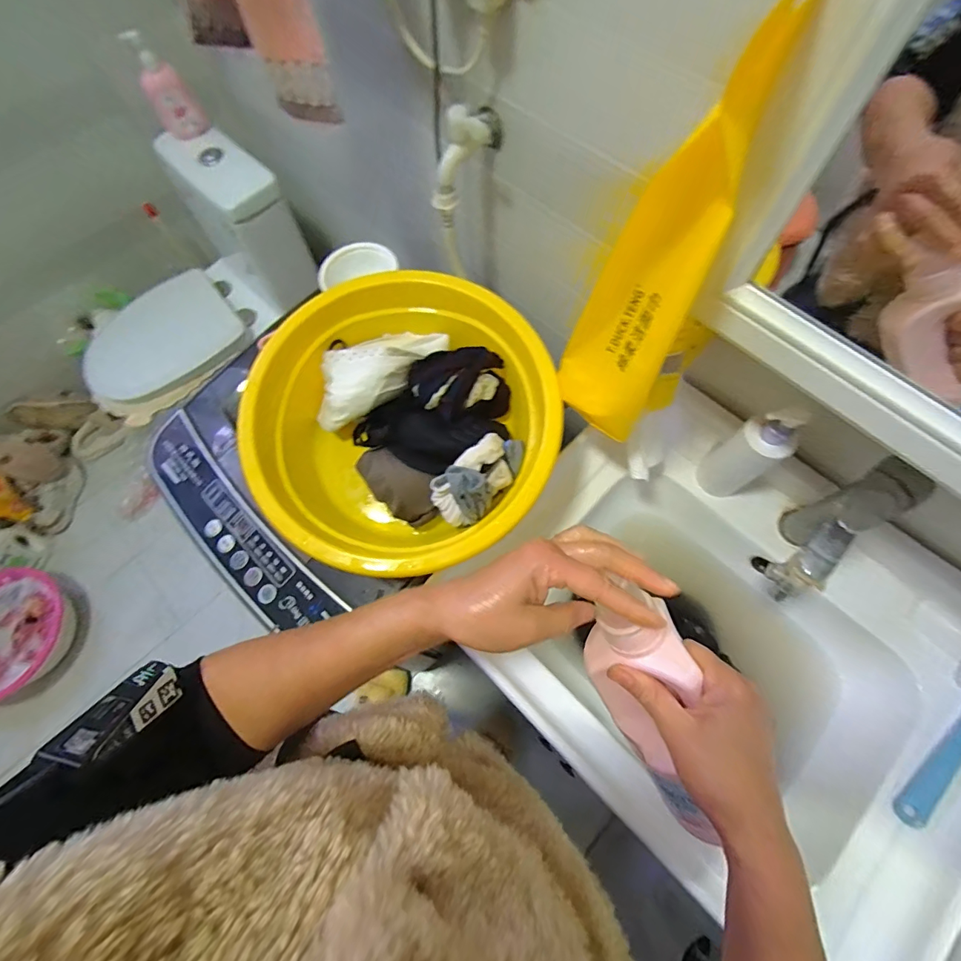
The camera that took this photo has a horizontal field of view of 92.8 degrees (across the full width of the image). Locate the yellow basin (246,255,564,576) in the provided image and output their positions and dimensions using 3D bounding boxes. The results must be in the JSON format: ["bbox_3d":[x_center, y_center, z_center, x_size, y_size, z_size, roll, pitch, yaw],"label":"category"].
[{"bbox_3d":[-0.086,-0.054,0.576,0.347,0.184,0.346,-1,68,1],"label":"yellow basin"}]

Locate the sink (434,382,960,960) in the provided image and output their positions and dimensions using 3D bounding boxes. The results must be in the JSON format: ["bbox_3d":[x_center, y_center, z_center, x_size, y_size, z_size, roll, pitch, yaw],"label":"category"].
[{"bbox_3d":[0.290,0.201,0.589,0.456,0.163,0.577,-42,73,-14],"label":"sink"}]

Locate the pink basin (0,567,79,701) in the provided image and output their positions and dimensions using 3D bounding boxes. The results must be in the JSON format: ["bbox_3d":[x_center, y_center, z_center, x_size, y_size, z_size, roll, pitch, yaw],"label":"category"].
[{"bbox_3d":[-1.336,0.440,1.283,0.327,0.128,0.340,-1,68,1],"label":"pink basin"}]

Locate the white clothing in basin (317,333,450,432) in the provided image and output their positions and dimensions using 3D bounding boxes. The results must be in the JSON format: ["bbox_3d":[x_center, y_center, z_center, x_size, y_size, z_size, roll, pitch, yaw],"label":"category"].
[{"bbox_3d":[-0.139,-0.145,0.581,0.199,0.055,0.090,-33,70,4],"label":"white clothing in basin"}]

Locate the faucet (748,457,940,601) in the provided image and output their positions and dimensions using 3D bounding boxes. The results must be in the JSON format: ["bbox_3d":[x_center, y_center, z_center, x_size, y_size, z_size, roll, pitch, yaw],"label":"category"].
[{"bbox_3d":[0.375,0.057,0.496,0.040,0.210,0.150,40,74,16],"label":"faucet"}]

